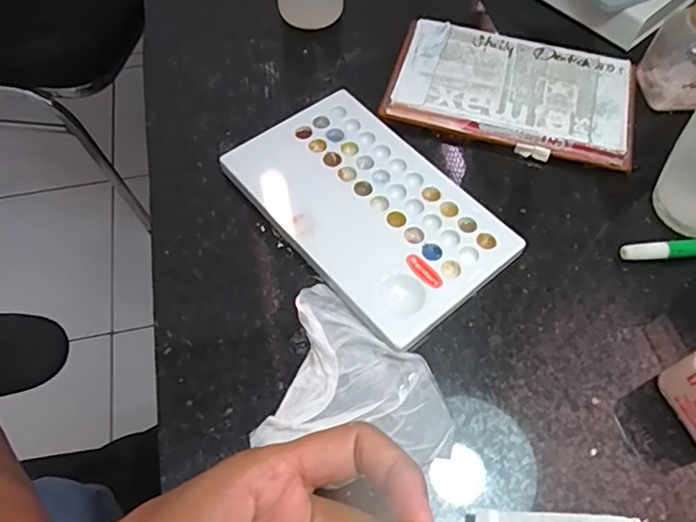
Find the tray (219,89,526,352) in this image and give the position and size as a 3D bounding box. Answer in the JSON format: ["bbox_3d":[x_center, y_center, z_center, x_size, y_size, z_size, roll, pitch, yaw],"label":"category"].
[{"bbox_3d":[0.010,-0.030,0.300,0.094,0.012,0.153,-37,66,-19],"label":"tray"}]

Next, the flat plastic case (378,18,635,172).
[{"bbox_3d":[0.105,-0.111,0.344,0.151,0.013,0.090,14,61,8],"label":"flat plastic case"}]

